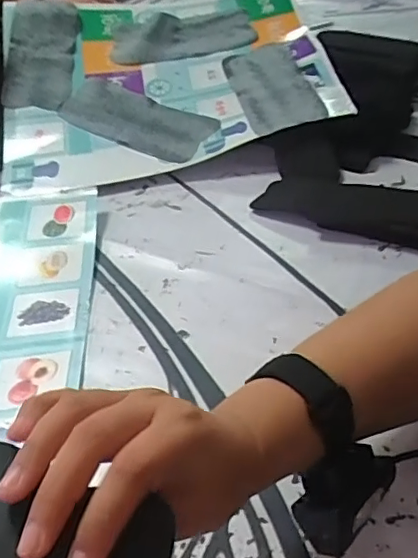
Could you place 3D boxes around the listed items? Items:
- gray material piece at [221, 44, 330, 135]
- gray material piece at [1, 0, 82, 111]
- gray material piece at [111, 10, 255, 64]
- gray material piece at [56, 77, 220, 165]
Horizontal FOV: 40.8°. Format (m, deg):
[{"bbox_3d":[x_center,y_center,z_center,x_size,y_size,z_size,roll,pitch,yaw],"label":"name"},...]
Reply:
[{"bbox_3d":[0.089,-0.275,0.801,0.099,0.010,0.240,-21,50,5],"label":"gray material piece"},{"bbox_3d":[-0.264,-0.358,0.889,0.102,0.025,0.252,3,63,-7],"label":"gray material piece"},{"bbox_3d":[-0.042,-0.396,0.912,0.228,0.028,0.107,-11,57,-7],"label":"gray material piece"},{"bbox_3d":[-0.106,-0.233,0.816,0.236,0.023,0.113,23,59,18],"label":"gray material piece"}]

